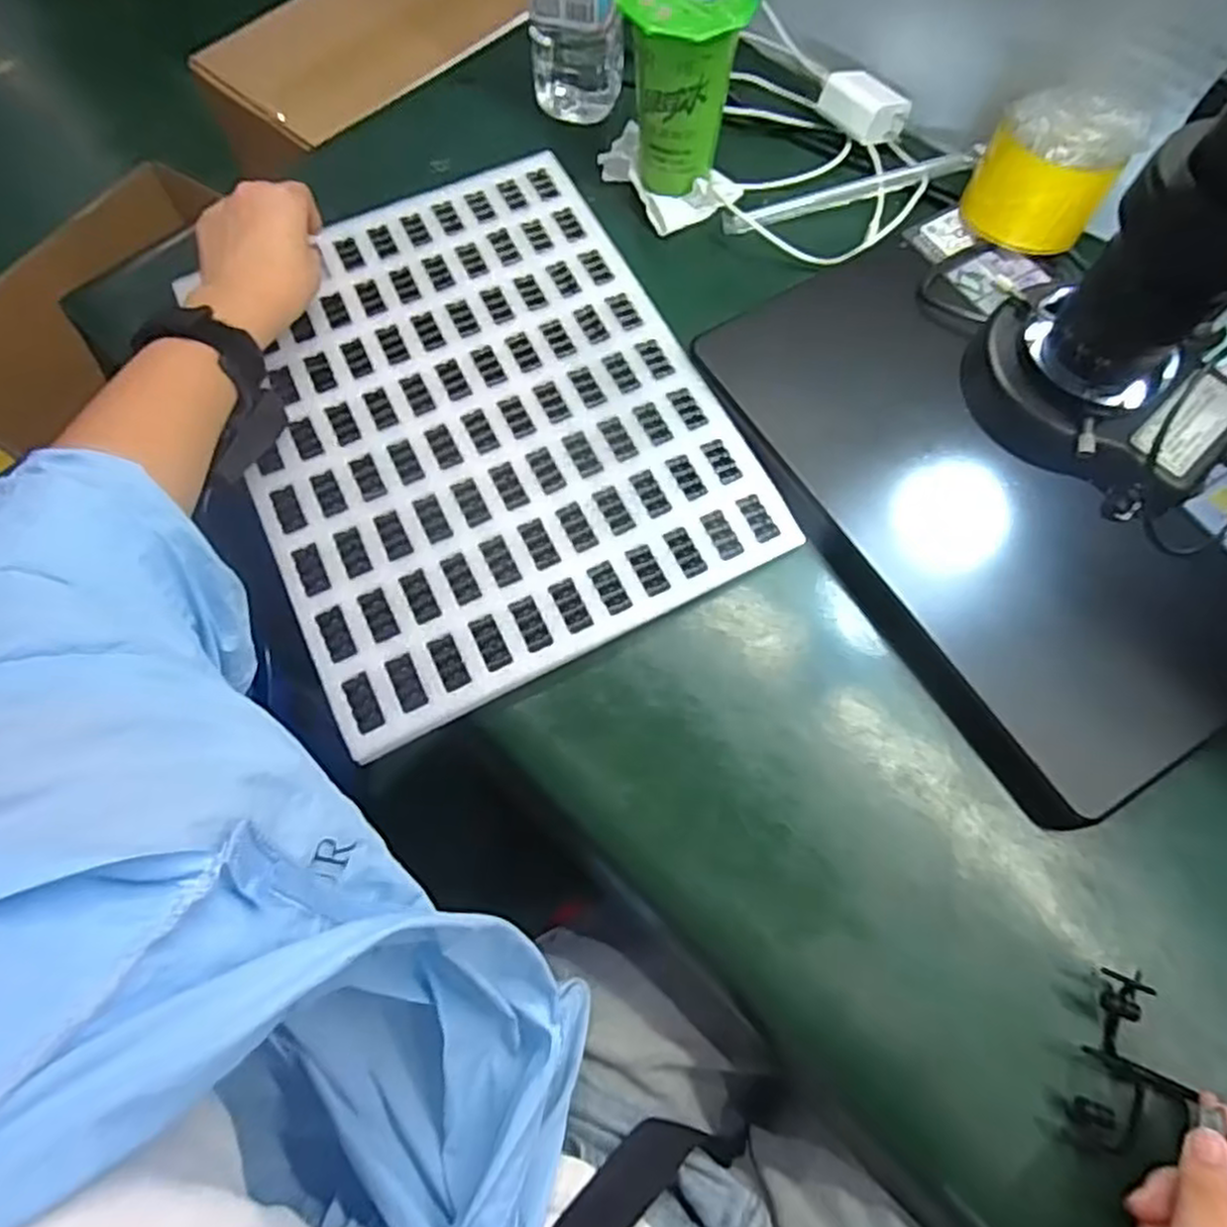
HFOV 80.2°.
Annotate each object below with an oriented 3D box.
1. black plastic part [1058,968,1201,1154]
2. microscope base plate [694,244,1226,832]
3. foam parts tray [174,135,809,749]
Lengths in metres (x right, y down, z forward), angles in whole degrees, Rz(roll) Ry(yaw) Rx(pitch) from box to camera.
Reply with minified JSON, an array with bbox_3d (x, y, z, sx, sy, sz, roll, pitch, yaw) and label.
[{"bbox_3d":[0.251,0.219,0.345,0.051,0.021,0.079,21,69,9],"label":"black plastic part"},{"bbox_3d":[0.220,-0.074,0.451,0.191,0.025,0.366,-33,71,-13],"label":"microscope base plate"},{"bbox_3d":[-0.095,-0.138,0.487,0.288,0.012,0.374,-25,69,-10],"label":"foam parts tray"}]

